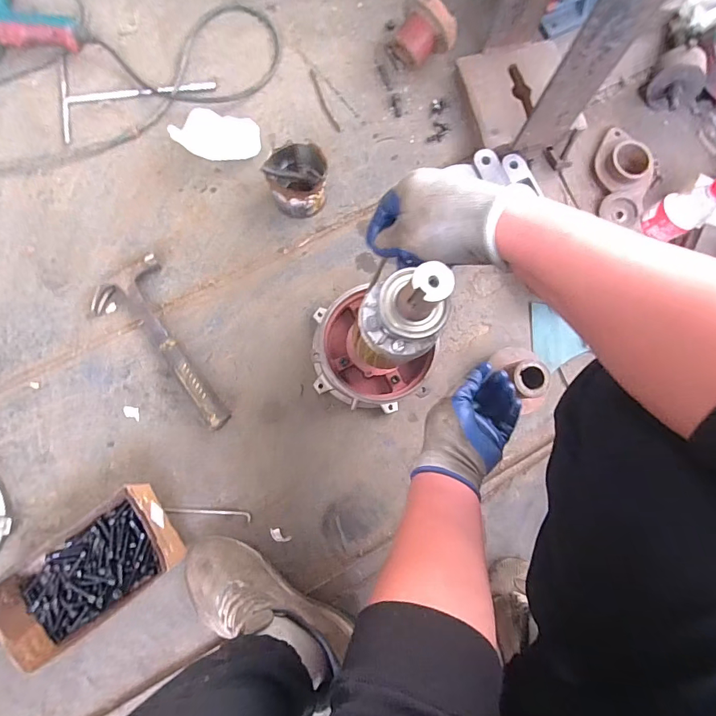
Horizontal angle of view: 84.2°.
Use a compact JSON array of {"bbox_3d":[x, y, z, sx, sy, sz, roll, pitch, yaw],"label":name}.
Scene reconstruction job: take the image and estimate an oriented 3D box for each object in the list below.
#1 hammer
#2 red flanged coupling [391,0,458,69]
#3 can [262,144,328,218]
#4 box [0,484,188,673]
[{"bbox_3d":[-0.335,-0.007,0.661,0.125,0.033,0.312,-28,83,-6],"label":"hammer"},{"bbox_3d":[0.120,-0.603,0.744,0.114,0.108,0.075,32,81,3],"label":"red flanged coupling"},{"bbox_3d":[-0.106,-0.312,0.695,0.096,0.088,0.100,0,81,-2],"label":"can"},{"bbox_3d":[-0.397,0.317,0.593,0.241,0.065,0.140,-35,83,-7],"label":"box"}]

